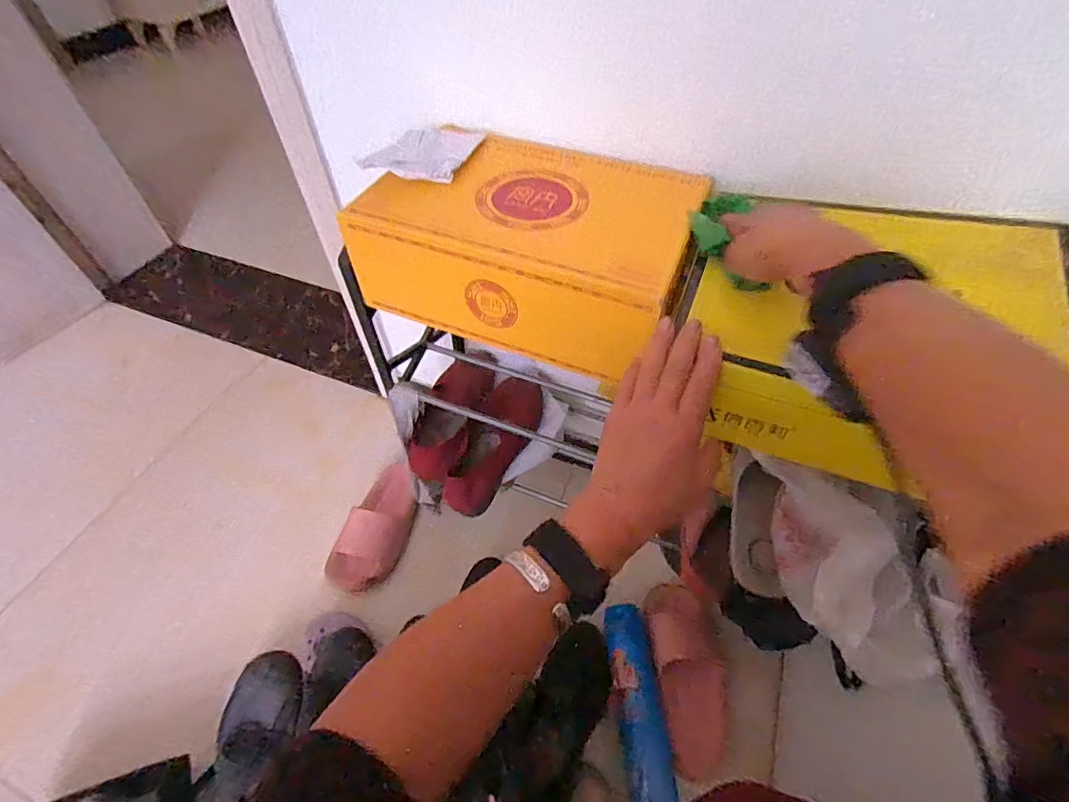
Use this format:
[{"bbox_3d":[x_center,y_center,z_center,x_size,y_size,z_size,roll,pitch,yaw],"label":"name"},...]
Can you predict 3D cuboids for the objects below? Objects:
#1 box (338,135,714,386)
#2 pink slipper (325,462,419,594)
[{"bbox_3d":[-0.001,-0.161,0.516,0.304,0.116,0.206,19,55,15],"label":"box"},{"bbox_3d":[-0.281,0.223,0.896,0.112,0.053,0.237,14,53,11],"label":"pink slipper"}]

